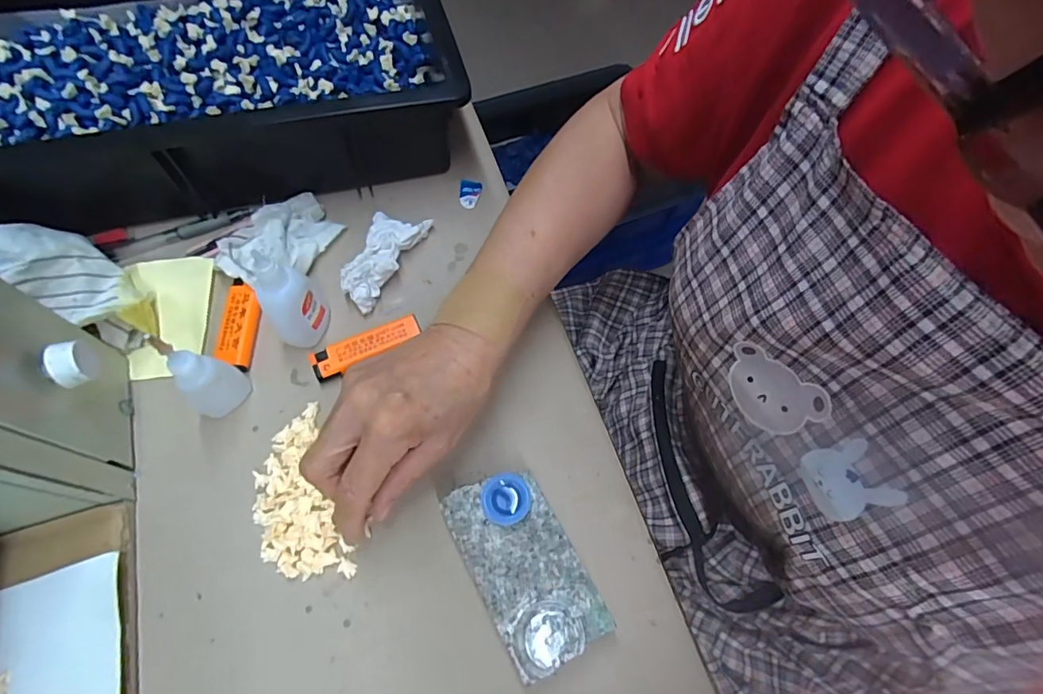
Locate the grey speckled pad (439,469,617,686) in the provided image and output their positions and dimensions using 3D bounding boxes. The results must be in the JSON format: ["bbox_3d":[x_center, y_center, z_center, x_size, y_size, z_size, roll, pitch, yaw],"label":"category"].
[{"bbox_3d":[0.000,0.132,0.306,0.061,0.020,0.109,-26,69,-15],"label":"grey speckled pad"}]

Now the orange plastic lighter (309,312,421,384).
[{"bbox_3d":[-0.115,0.000,0.370,0.079,0.014,0.022,-24,69,-14],"label":"orange plastic lighter"}]

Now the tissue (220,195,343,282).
[{"bbox_3d":[-0.192,-0.087,0.397,0.058,0.022,0.094,35,68,13],"label":"tissue"}]

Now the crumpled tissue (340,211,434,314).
[{"bbox_3d":[-0.114,-0.073,0.402,0.038,0.022,0.094,23,65,7],"label":"crumpled tissue"}]

